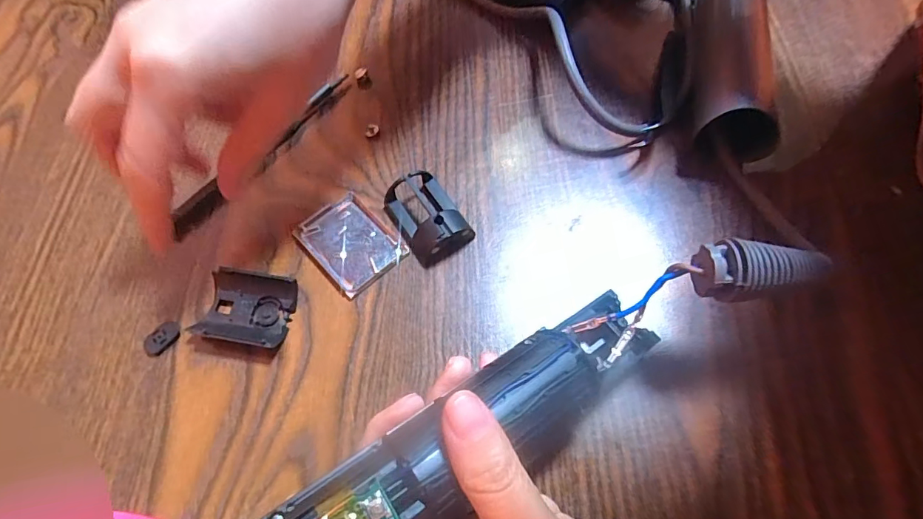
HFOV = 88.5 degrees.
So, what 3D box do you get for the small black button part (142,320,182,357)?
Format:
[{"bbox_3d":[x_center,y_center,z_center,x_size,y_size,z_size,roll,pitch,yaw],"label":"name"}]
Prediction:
[{"bbox_3d":[-0.140,0.036,0.220,0.012,0.004,0.017,38,69,19],"label":"small black button part"}]

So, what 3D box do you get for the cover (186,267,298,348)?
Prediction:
[{"bbox_3d":[-0.101,0.023,0.222,0.041,0.012,0.034,6,62,5],"label":"cover"}]

